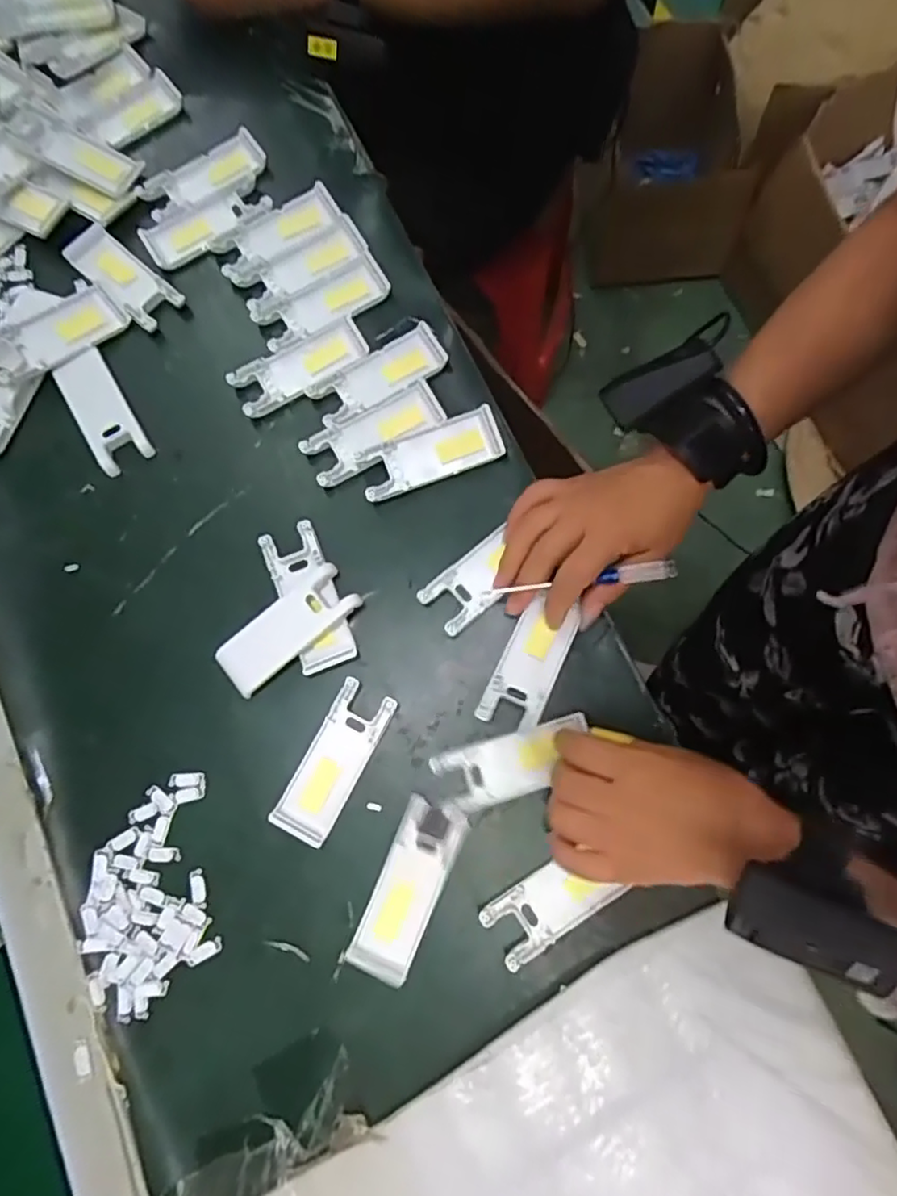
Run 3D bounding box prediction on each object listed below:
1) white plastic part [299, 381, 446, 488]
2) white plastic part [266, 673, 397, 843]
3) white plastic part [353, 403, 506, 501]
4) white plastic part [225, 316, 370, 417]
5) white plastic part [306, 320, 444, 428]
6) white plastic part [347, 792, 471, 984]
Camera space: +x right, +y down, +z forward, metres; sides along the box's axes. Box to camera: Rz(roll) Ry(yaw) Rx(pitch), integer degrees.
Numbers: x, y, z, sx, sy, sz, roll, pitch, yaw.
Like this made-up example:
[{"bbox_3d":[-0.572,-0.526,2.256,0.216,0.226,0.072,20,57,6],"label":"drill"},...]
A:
[{"bbox_3d":[-0.056,-0.124,0.476,0.104,0.006,0.043,-32,78,-6],"label":"white plastic part"},{"bbox_3d":[-0.077,0.109,0.429,0.040,0.009,0.105,27,79,7],"label":"white plastic part"},{"bbox_3d":[-0.014,-0.107,0.469,0.103,0.010,0.040,-19,78,-3],"label":"white plastic part"},{"bbox_3d":[-0.115,-0.179,0.492,0.104,0.010,0.039,-28,78,-5],"label":"white plastic part"},{"bbox_3d":[-0.053,-0.169,0.487,0.104,0.007,0.043,-30,78,-5],"label":"white plastic part"},{"bbox_3d":[-0.025,0.184,0.411,0.040,0.007,0.109,22,79,6],"label":"white plastic part"}]

